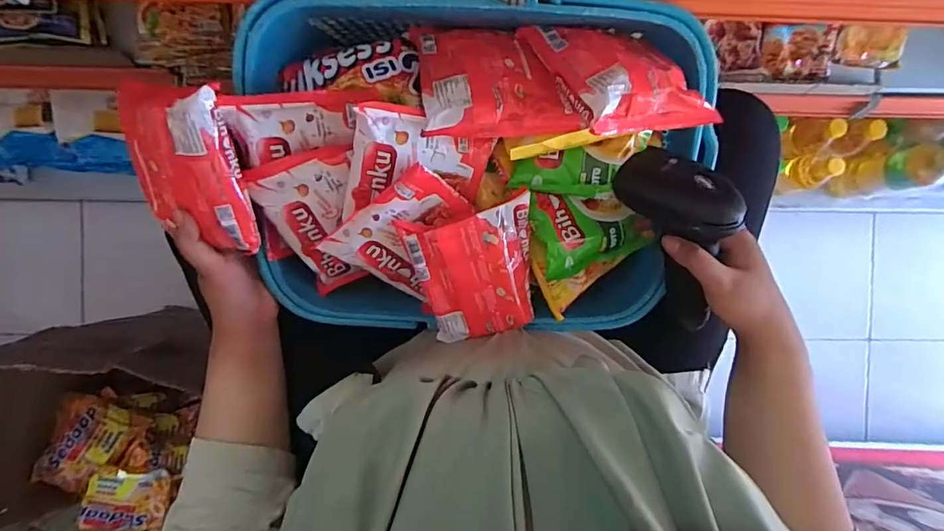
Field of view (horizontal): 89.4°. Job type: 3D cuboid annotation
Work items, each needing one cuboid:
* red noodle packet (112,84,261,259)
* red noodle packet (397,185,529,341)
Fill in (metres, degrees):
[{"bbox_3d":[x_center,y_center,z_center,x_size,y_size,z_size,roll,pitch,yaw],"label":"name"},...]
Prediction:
[{"bbox_3d":[-0.220,-0.073,0.362,0.091,0.021,0.122,6,121,16],"label":"red noodle packet"},{"bbox_3d":[0.005,0.009,0.405,0.101,0.018,0.120,-13,117,1],"label":"red noodle packet"}]

